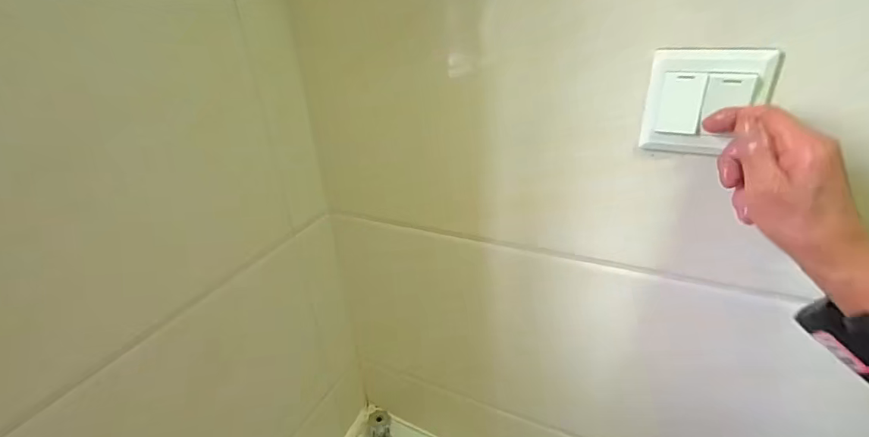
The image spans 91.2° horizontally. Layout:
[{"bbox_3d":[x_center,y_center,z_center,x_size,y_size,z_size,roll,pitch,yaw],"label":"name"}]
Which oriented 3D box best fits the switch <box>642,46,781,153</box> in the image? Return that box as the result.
[{"bbox_3d":[0.231,-0.098,0.363,0.090,0.086,0.012,9,31,25],"label":"switch"}]

